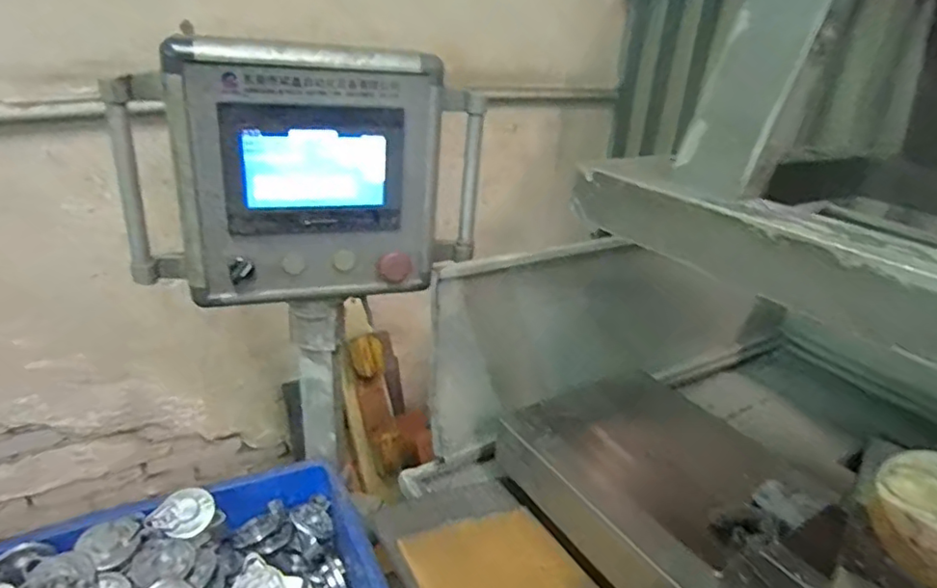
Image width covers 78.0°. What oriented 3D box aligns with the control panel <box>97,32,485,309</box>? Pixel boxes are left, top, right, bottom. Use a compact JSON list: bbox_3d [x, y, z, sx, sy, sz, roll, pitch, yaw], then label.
[{"bbox_3d":[-0.172,-0.126,0.662,0.396,0.279,0.060,-3,25,-16],"label":"control panel"}]

